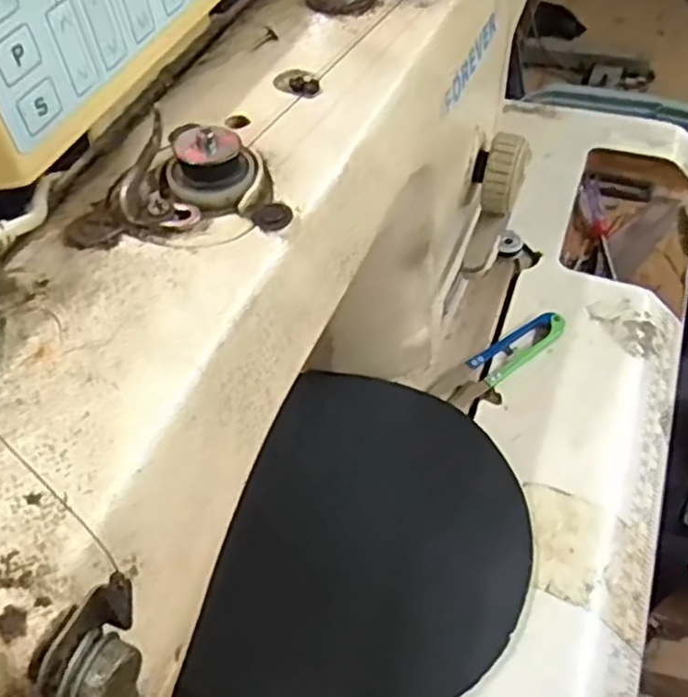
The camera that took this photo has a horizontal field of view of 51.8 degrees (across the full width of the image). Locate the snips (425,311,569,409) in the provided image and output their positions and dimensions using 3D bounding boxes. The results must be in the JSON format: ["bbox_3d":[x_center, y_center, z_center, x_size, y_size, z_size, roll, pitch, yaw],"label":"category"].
[{"bbox_3d":[0.099,0.005,0.445,0.095,0.012,0.027,-32,55,-18],"label":"snips"}]

